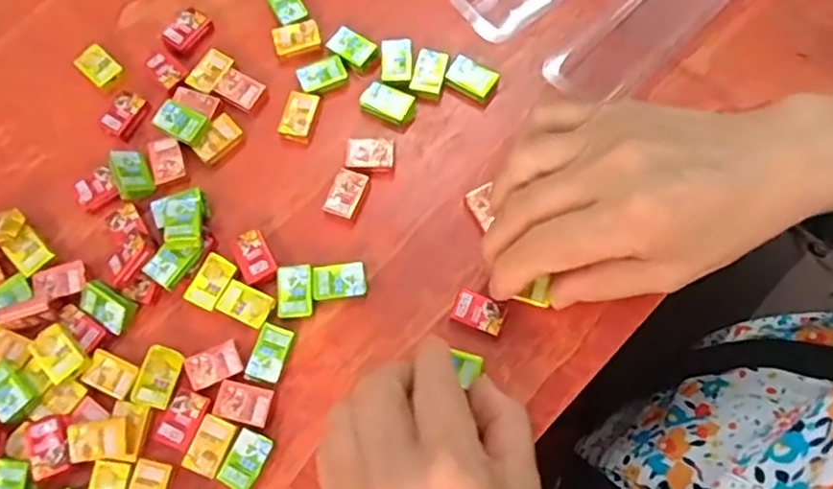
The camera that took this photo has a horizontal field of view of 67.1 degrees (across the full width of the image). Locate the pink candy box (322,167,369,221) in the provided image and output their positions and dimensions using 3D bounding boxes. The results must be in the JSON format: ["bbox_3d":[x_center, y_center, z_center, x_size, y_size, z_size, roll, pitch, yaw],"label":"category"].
[{"bbox_3d":[-0.036,-0.026,0.323,0.018,0.006,0.025,19,75,8],"label":"pink candy box"}]

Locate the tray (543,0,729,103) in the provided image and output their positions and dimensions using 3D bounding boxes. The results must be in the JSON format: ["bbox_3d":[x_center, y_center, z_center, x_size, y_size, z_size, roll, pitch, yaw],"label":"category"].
[{"bbox_3d":[0.132,-0.126,0.349,0.141,0.016,0.042,-41,76,-10],"label":"tray"}]

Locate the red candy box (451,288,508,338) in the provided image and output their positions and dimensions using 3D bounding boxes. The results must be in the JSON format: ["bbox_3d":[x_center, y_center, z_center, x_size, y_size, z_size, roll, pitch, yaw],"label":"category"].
[{"bbox_3d":[0.030,0.033,0.302,0.024,0.008,0.017,24,75,9],"label":"red candy box"}]

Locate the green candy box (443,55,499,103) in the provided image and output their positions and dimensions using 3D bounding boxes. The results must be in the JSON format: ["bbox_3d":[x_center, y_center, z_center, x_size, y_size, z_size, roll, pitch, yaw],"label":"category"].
[{"bbox_3d":[0.030,-0.090,0.340,0.025,0.010,0.017,28,76,10],"label":"green candy box"}]

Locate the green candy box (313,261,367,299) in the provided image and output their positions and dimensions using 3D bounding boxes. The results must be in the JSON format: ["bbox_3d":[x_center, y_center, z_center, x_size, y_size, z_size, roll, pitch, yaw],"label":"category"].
[{"bbox_3d":[-0.038,0.018,0.309,0.025,0.005,0.017,-5,73,1],"label":"green candy box"}]

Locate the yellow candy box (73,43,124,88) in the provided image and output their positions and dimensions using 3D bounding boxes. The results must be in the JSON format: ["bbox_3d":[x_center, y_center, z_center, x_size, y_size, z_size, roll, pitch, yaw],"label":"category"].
[{"bbox_3d":[-0.179,-0.100,0.355,0.027,0.006,0.018,40,78,13],"label":"yellow candy box"}]

